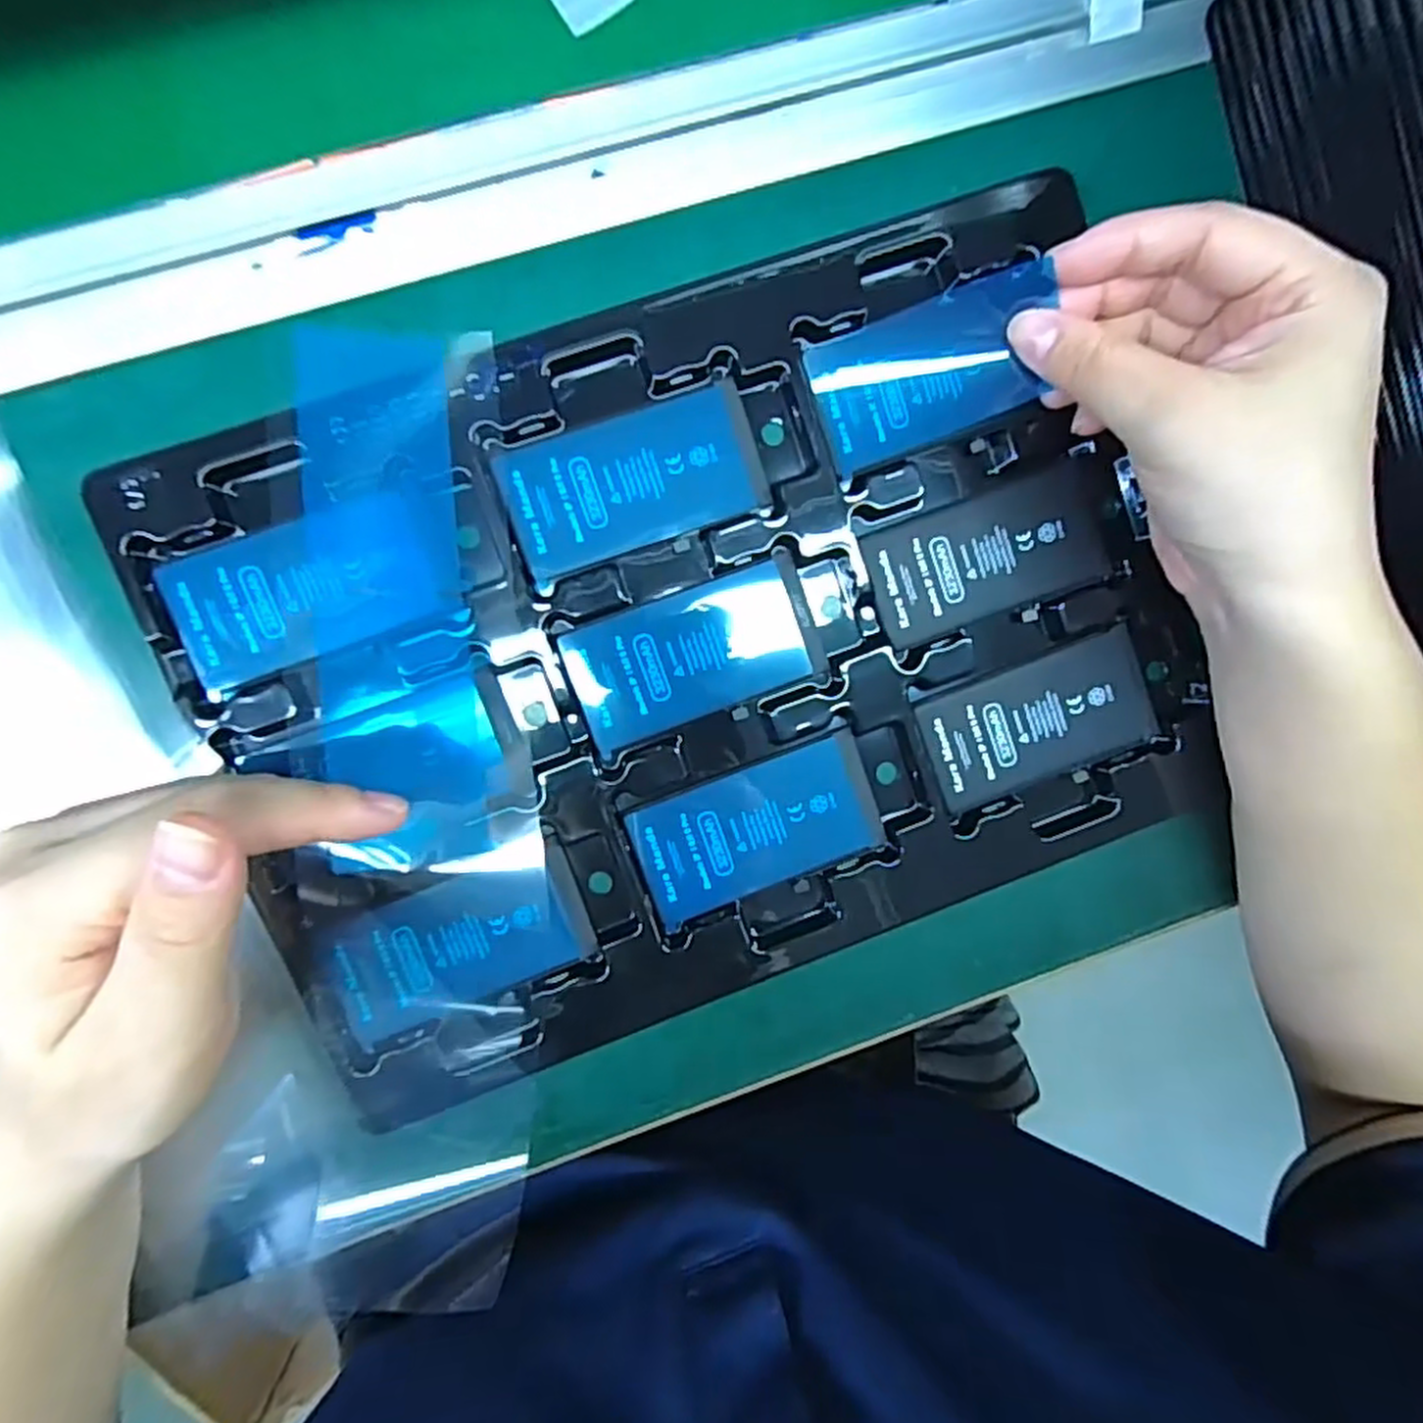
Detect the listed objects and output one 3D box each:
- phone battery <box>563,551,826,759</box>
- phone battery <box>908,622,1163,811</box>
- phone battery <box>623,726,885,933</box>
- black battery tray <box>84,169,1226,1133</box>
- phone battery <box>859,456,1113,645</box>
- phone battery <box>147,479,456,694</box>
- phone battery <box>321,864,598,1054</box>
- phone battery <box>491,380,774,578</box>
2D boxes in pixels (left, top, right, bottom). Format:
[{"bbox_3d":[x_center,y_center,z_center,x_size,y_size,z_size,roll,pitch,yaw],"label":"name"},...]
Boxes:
[{"bbox_3d":[-0.005,-0.019,0.261,0.083,0.004,0.043,-21,96,-5],"label":"phone battery"},{"bbox_3d":[0.118,0.003,0.277,0.083,0.004,0.041,-21,96,-5],"label":"phone battery"},{"bbox_3d":[0.017,0.040,0.269,0.084,0.004,0.043,-21,96,-5],"label":"phone battery"},{"bbox_3d":[-0.002,-0.020,0.259,0.314,0.013,0.229,-22,96,-5],"label":"black battery tray"},{"bbox_3d":[0.098,-0.056,0.270,0.085,0.004,0.042,-20,96,-5],"label":"phone battery"},{"bbox_3d":[-0.126,-0.040,0.243,0.084,0.004,0.042,-22,96,-5],"label":"phone battery"},{"bbox_3d":[-0.086,0.078,0.258,0.080,0.004,0.044,-23,96,-5],"label":"phone battery"},{"bbox_3d":[-0.025,-0.077,0.255,0.084,0.004,0.043,-20,96,-5],"label":"phone battery"}]

